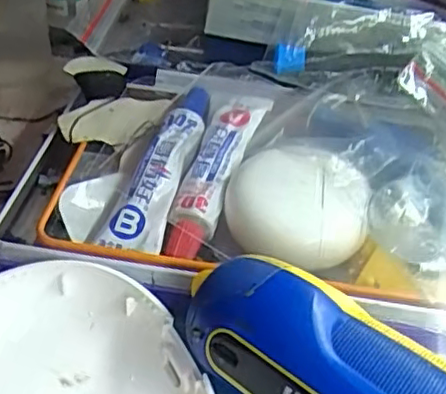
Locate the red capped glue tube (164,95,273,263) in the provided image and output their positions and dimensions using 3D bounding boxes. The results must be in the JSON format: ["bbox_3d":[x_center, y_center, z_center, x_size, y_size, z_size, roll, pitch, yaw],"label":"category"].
[{"bbox_3d":[-0.003,-0.010,0.219,0.016,0.008,0.080,15,54,12],"label":"red capped glue tube"}]

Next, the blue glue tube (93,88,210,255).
[{"bbox_3d":[-0.019,-0.012,0.221,0.019,0.012,0.079,15,55,11],"label":"blue glue tube"}]

